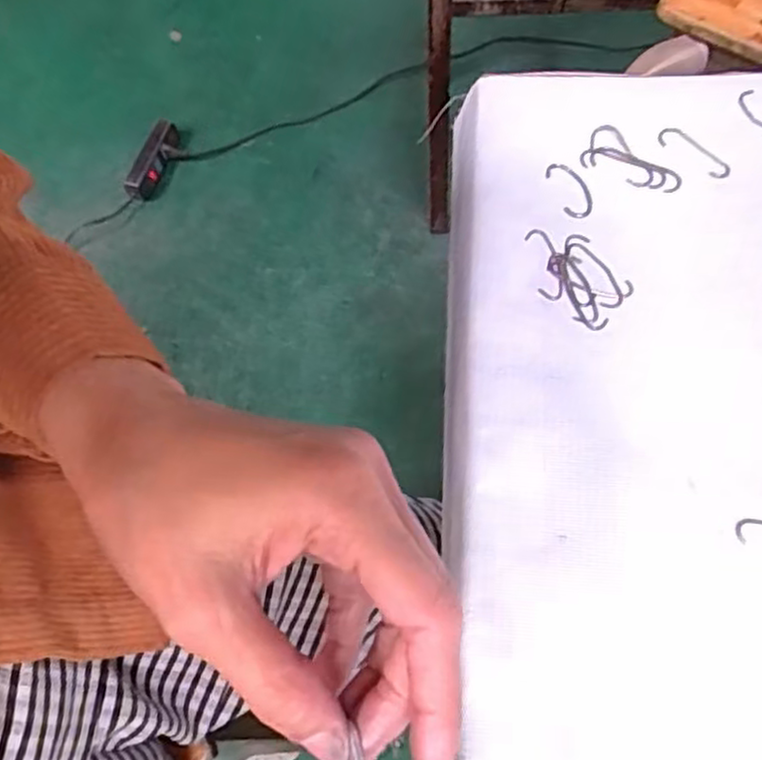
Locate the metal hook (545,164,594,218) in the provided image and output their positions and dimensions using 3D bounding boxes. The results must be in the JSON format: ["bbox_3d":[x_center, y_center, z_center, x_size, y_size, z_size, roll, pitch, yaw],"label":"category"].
[{"bbox_3d":[0.099,-0.099,0.372,0.020,0.004,0.035,-15,65,-4],"label":"metal hook"}]

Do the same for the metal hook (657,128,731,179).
[{"bbox_3d":[0.166,-0.120,0.378,0.014,0.004,0.041,-43,70,-16],"label":"metal hook"}]

